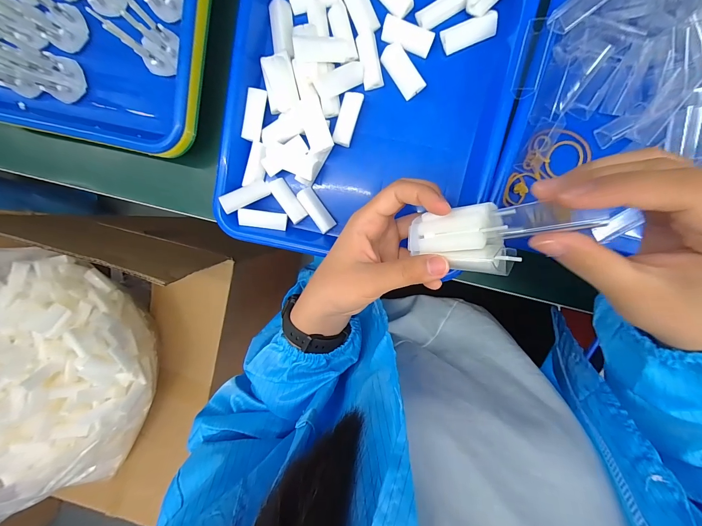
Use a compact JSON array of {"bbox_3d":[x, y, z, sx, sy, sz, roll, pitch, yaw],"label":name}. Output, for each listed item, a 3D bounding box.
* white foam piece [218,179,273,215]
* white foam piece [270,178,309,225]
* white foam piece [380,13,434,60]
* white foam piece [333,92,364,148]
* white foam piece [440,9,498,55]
[{"bbox_3d":[-0.101,-0.065,0.299,0.046,0.008,0.018,-30,95,-15],"label":"white foam piece"},{"bbox_3d":[-0.062,-0.062,0.307,0.019,0.010,0.045,-34,102,-22],"label":"white foam piece"},{"bbox_3d":[0.051,-0.204,0.278,0.045,0.007,0.020,25,99,1],"label":"white foam piece"},{"bbox_3d":[-0.003,-0.134,0.292,0.018,0.011,0.048,18,99,2],"label":"white foam piece"},{"bbox_3d":[0.105,-0.205,0.276,0.046,0.012,0.018,-18,96,7],"label":"white foam piece"}]

